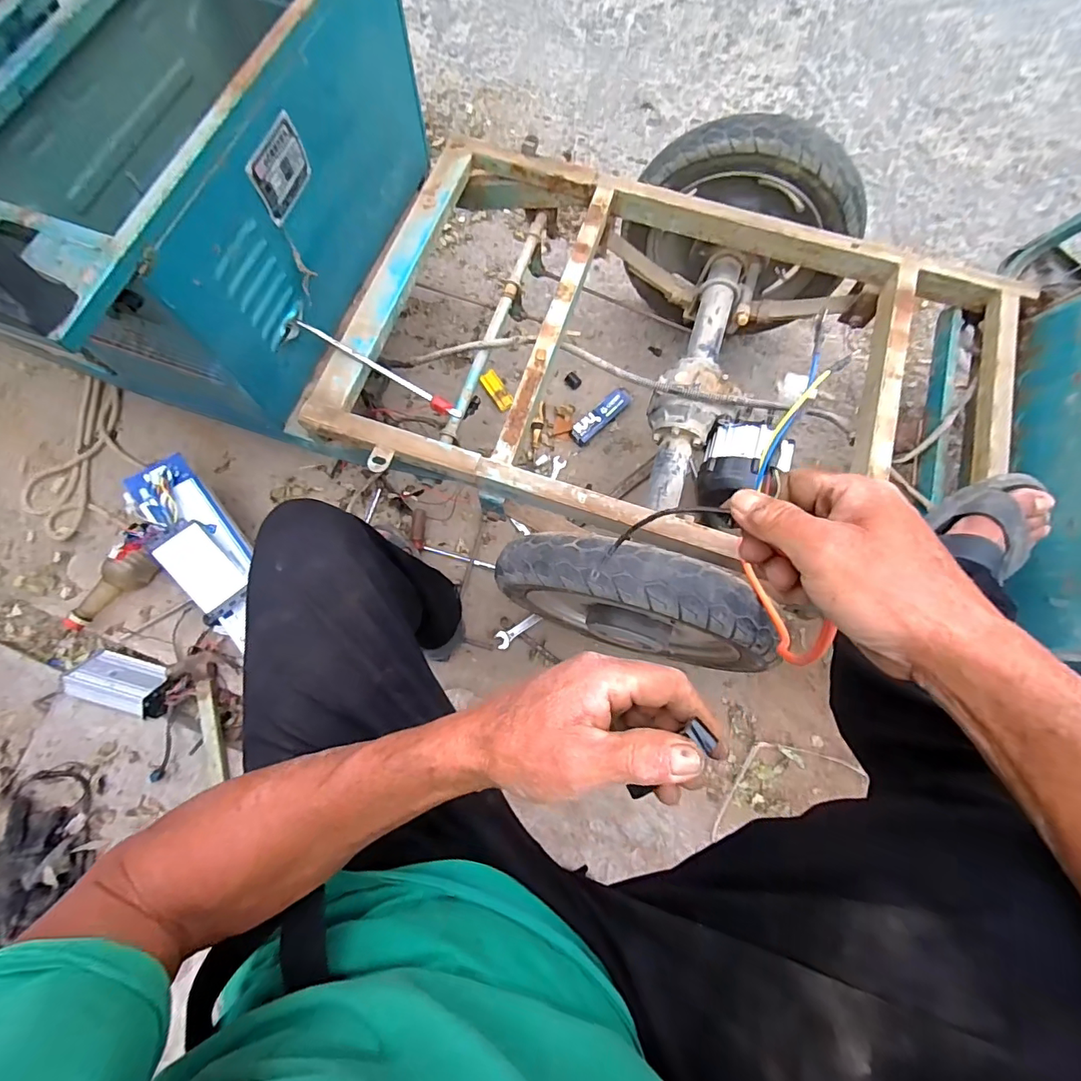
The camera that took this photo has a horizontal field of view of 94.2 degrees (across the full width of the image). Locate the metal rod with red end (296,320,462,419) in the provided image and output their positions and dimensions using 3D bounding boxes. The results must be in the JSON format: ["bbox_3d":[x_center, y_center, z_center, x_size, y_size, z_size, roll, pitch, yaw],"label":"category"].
[{"bbox_3d":[-0.238,-0.251,0.749,0.259,0.028,0.023,29,76,-6],"label":"metal rod with red end"}]

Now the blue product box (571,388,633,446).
[{"bbox_3d":[0.135,-0.270,1.087,0.164,0.033,0.041,-42,78,-11],"label":"blue product box"}]

